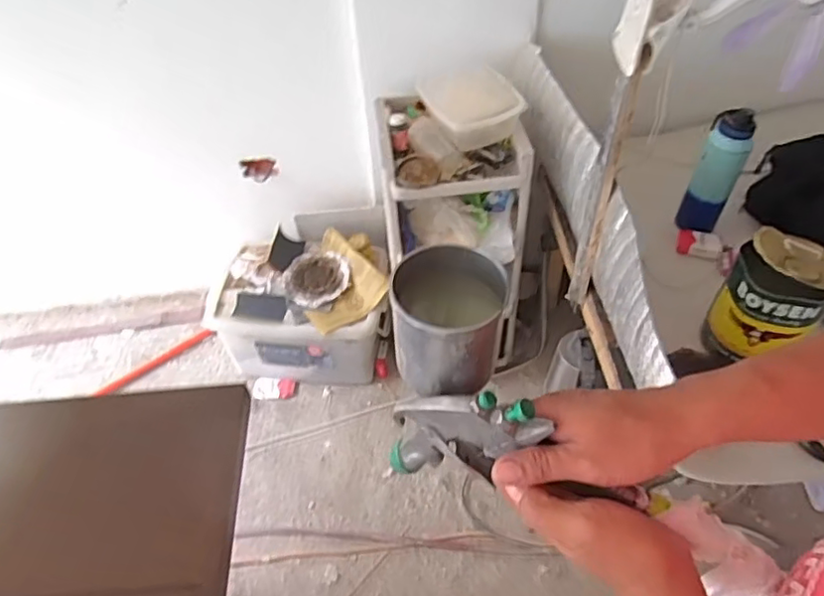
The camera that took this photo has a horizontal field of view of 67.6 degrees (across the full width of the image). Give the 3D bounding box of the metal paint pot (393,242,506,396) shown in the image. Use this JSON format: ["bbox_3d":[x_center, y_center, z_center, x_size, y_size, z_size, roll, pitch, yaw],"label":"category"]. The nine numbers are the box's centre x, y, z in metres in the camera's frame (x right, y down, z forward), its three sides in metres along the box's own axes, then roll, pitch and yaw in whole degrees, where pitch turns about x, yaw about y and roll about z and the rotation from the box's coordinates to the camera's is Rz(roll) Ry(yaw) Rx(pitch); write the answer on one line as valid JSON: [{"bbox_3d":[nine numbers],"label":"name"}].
[{"bbox_3d":[0.025,0.015,0.427,0.072,0.069,0.074,6,48,9],"label":"metal paint pot"}]

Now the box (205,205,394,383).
[{"bbox_3d":[-0.292,-0.003,1.776,0.491,0.321,0.400,4,47,7],"label":"box"}]

